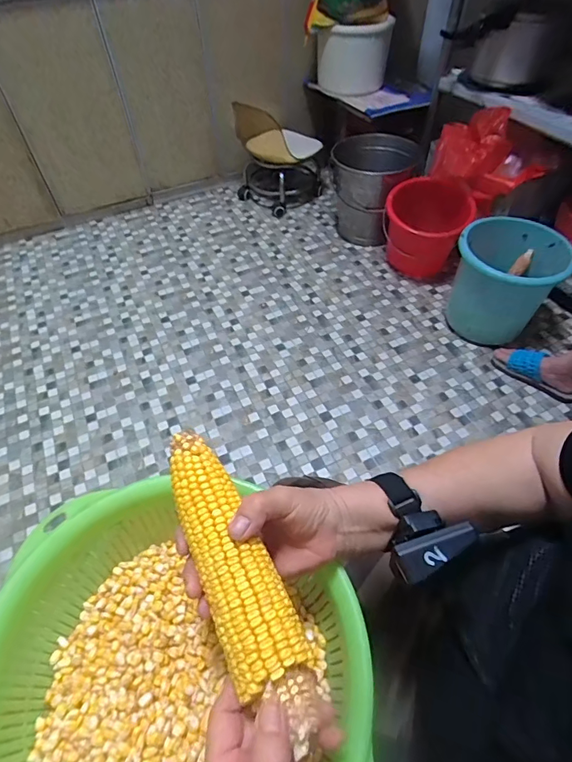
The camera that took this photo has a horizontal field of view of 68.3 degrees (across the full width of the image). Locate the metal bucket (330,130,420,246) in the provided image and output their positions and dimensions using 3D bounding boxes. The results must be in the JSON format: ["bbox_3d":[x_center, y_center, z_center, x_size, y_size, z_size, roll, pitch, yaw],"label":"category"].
[{"bbox_3d":[0.305,-0.693,1.561,0.276,0.318,0.334,15,53,13],"label":"metal bucket"}]

